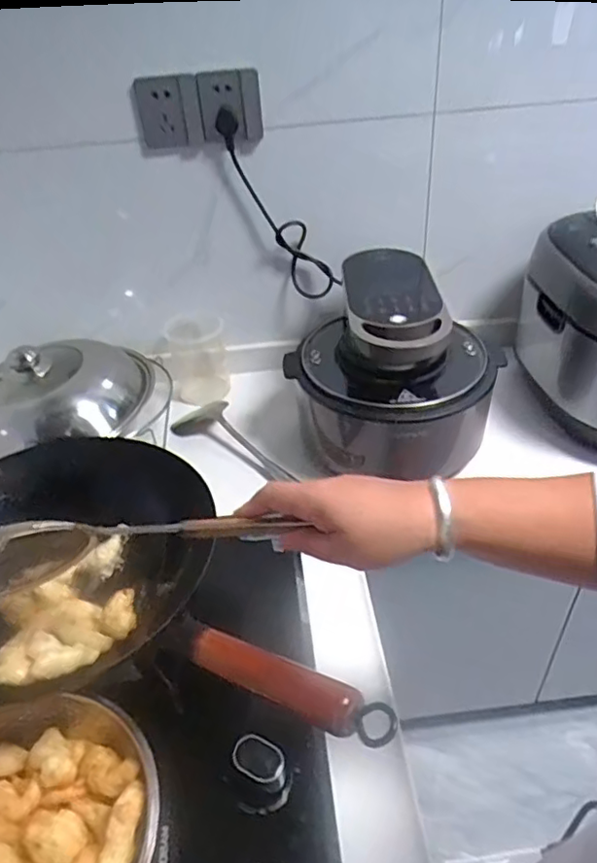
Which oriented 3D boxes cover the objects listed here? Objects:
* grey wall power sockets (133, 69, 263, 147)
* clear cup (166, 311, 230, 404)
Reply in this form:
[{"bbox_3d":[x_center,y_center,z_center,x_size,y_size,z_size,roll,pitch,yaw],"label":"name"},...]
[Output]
[{"bbox_3d":[-0.143,-0.469,0.856,0.176,0.086,0.029,-5,39,-1],"label":"grey wall power sockets"},{"bbox_3d":[-0.182,-0.130,1.067,0.099,0.150,0.086,-12,40,-9],"label":"clear cup"}]

